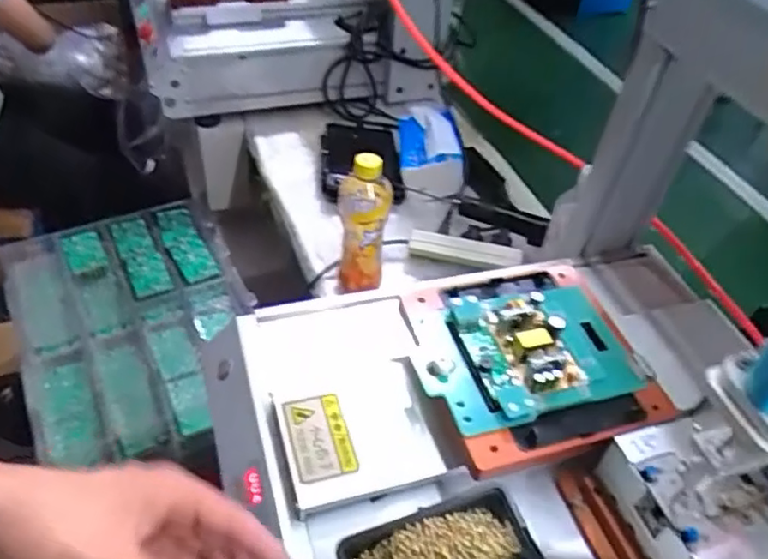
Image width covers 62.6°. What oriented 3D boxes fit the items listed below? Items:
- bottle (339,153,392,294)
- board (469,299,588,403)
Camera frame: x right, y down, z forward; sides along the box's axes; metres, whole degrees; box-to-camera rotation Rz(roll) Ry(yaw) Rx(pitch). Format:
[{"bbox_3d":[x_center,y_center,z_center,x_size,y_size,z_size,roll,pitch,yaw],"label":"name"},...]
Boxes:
[{"bbox_3d":[-0.028,-0.070,0.840,0.065,0.216,0.061,5,45,-1],"label":"bottle"},{"bbox_3d":[0.122,0.063,0.568,0.078,0.028,0.094,-14,48,-19],"label":"board"}]

